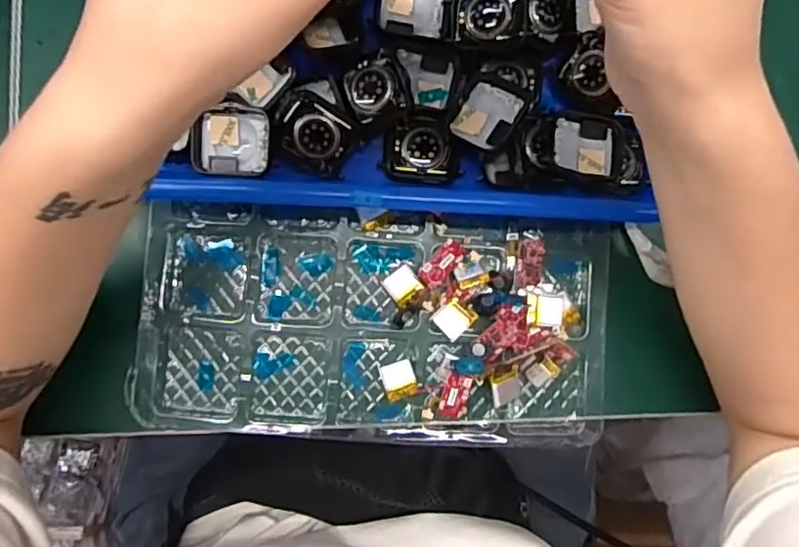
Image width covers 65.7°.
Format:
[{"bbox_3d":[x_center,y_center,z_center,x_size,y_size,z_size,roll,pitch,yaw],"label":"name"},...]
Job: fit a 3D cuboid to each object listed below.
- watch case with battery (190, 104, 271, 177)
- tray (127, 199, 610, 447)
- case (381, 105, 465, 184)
[{"bbox_3d":[-0.088,-0.069,0.325,0.040,0.016,0.034,4,84,-5],"label":"watch case with battery"},{"bbox_3d":[-0.012,0.028,0.350,0.256,0.025,0.128,3,84,-5],"label":"tray"},{"bbox_3d":[0.013,-0.071,0.342,0.042,0.008,0.040,2,84,-5],"label":"case"}]

